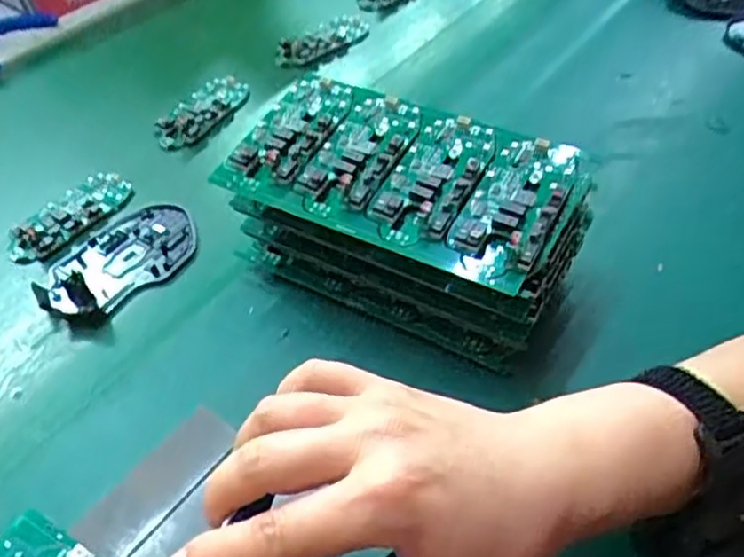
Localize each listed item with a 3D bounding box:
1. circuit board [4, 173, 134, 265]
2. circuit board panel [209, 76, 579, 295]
[{"bbox_3d":[-0.228,-0.048,0.529,0.046,0.011,0.099,22,53,24],"label":"circuit board"},{"bbox_3d":[0.015,-0.065,0.407,0.188,0.013,0.107,22,61,19],"label":"circuit board panel"}]

